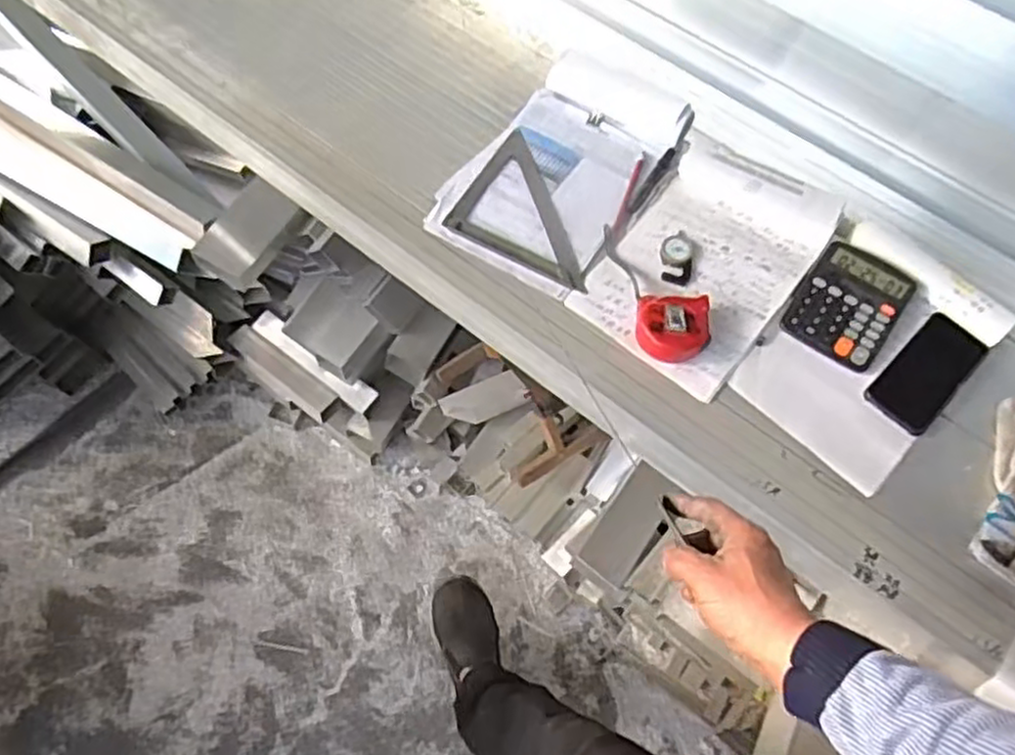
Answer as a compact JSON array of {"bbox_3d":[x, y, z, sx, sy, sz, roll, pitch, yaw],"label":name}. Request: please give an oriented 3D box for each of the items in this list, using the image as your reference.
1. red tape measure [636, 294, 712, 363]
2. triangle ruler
[{"bbox_3d":[0.206,-0.061,0.923,0.088,0.047,0.090,3,62,-1],"label":"red tape measure"},{"bbox_3d":[-0.006,-0.225,1.019,0.148,0.010,0.286,-12,63,-12],"label":"triangle ruler"}]

